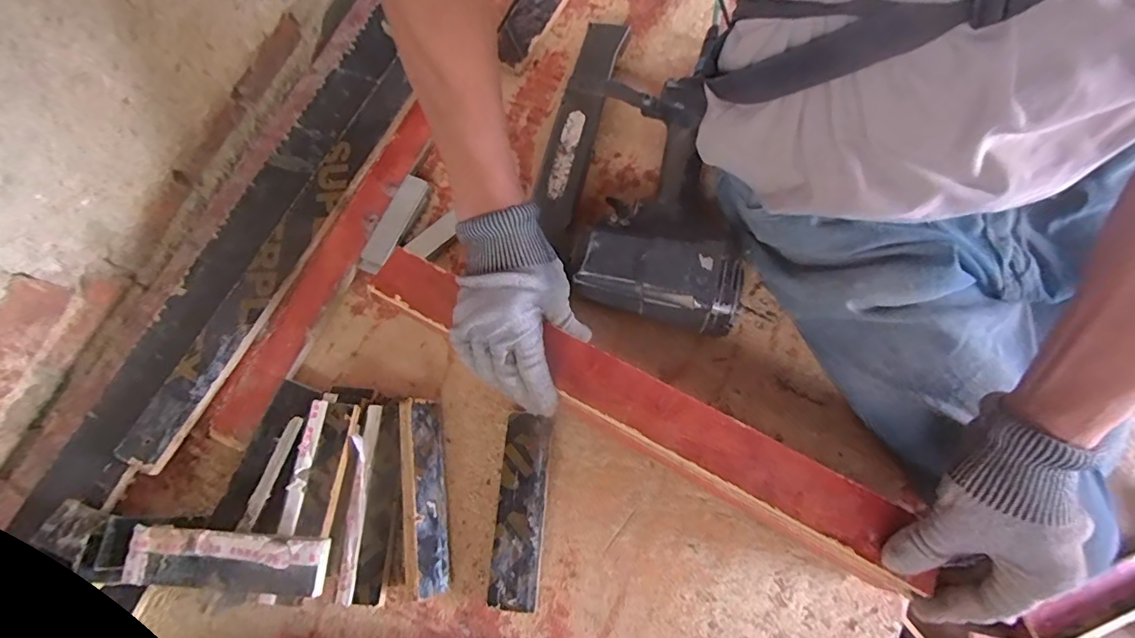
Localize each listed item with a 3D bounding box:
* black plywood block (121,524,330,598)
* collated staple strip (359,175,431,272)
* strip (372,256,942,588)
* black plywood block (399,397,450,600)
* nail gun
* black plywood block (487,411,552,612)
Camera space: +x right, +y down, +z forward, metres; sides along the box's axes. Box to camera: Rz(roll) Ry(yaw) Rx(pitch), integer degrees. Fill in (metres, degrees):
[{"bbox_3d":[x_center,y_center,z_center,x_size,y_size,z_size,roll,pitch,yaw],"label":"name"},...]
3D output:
[{"bbox_3d":[-0.274,0.194,0.396,0.163,0.014,0.042,1,74,6],"label":"black plywood block"},{"bbox_3d":[-0.185,-0.101,0.532,0.030,0.011,0.113,21,77,11],"label":"collated staple strip"},{"bbox_3d":[0.041,0.066,0.413,0.485,0.020,0.058,28,76,11],"label":"strip"},{"bbox_3d":[-0.124,0.151,0.434,0.014,0.043,0.159,-15,73,25],"label":"black plywood block"},{"bbox_3d":[0.061,-0.158,0.505,0.200,0.074,0.351,2,73,3],"label":"nail gun"},{"bbox_3d":[-0.040,0.166,0.440,0.041,0.019,0.158,3,74,6],"label":"black plywood block"}]

